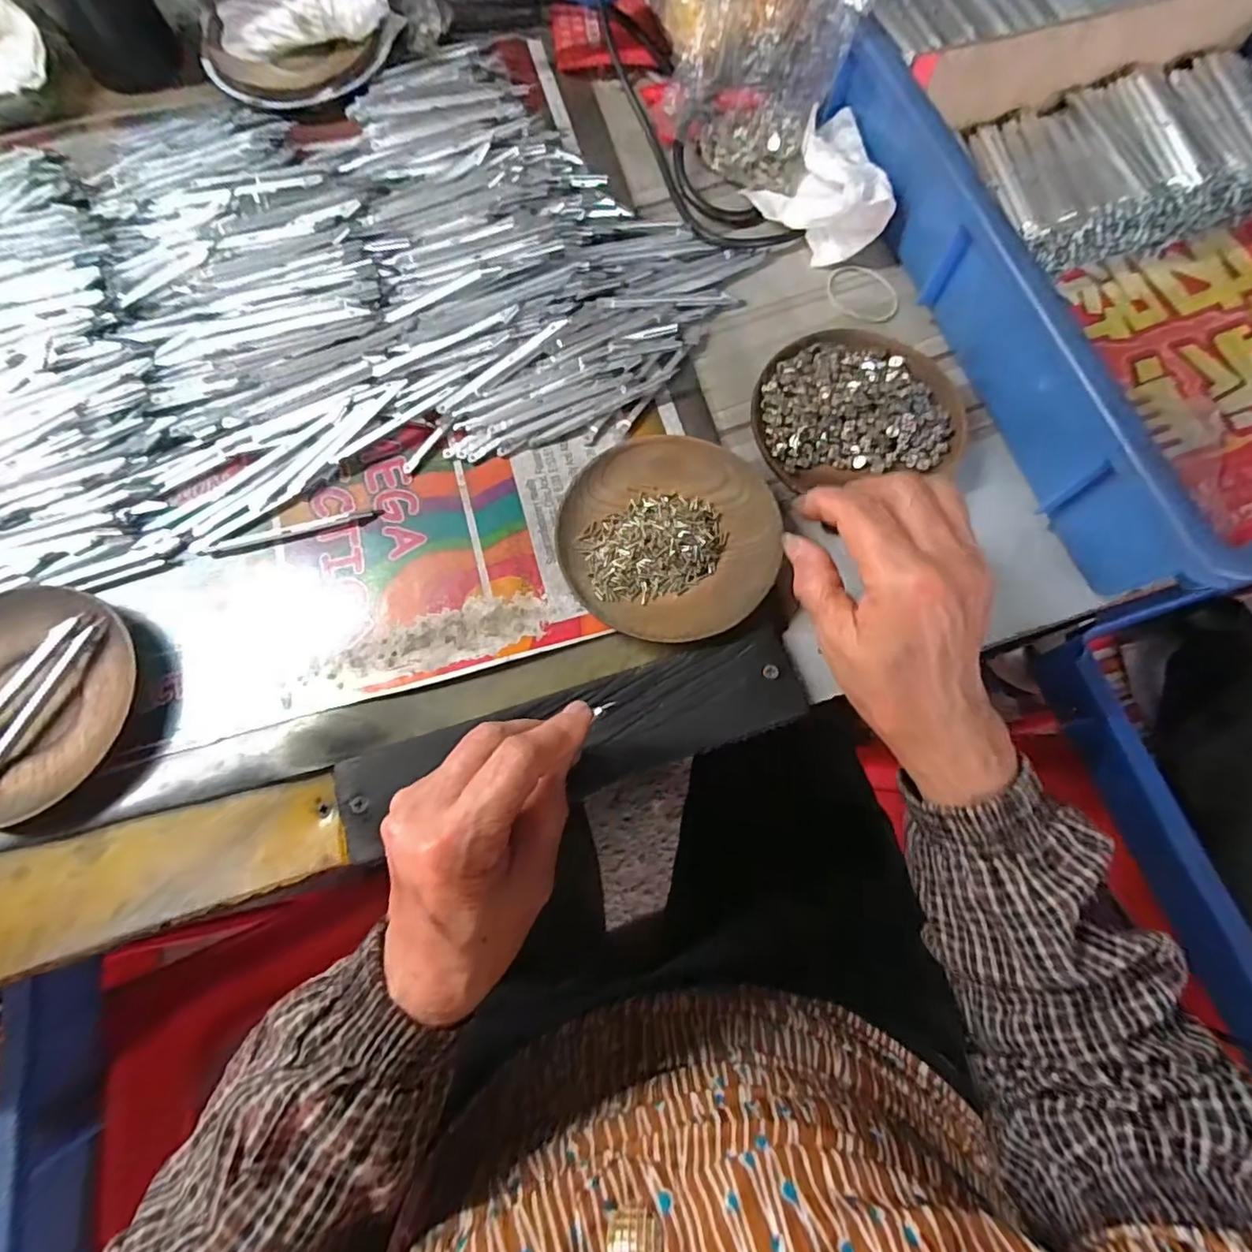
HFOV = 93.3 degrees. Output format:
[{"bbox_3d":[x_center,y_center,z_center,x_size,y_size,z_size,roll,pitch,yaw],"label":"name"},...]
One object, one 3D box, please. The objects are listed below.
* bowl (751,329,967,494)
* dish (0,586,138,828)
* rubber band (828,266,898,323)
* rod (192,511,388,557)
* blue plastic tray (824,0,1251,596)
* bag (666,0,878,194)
[{"bbox_3d":[0.130,-0.127,0.338,0.114,0.030,0.096,-5,77,-2],"label":"bowl"},{"bbox_3d":[-0.299,0.036,0.293,0.114,0.020,0.110,0,74,0],"label":"dish"},{"bbox_3d":[0.152,-0.212,0.378,0.034,0.004,0.049,-44,82,-10],"label":"rubber band"},{"bbox_3d":[-0.184,-0.051,0.327,0.096,0.004,0.008,-14,78,-4],"label":"rod"},{"bbox_3d":[0.314,-0.249,0.347,0.302,0.087,0.432,-18,75,-5],"label":"blue plastic tray"},{"bbox_3d":[0.082,-0.358,0.351,0.117,0.127,0.100,6,73,1],"label":"bag"}]

